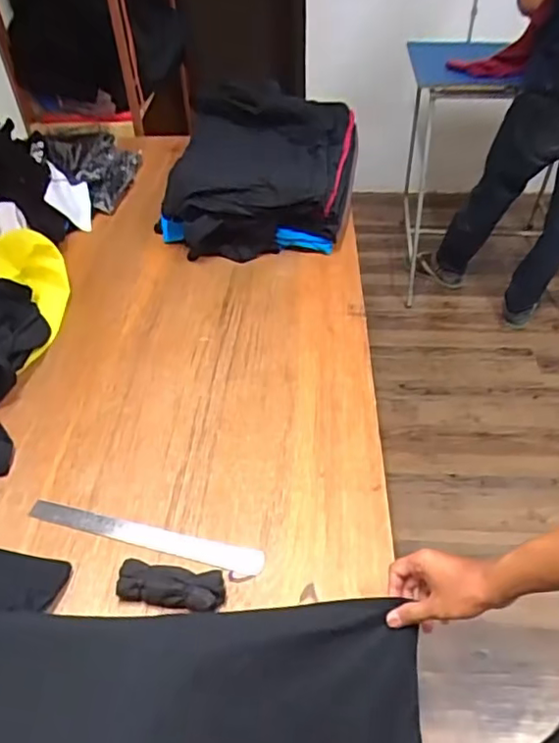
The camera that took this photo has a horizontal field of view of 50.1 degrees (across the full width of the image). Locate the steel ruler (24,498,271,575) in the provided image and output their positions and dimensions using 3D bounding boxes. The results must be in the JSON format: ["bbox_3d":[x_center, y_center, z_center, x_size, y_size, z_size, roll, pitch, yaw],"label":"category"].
[{"bbox_3d":[-0.178,0.216,0.785,0.321,0.005,0.035,10,45,11],"label":"steel ruler"}]

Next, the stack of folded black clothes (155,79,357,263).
[{"bbox_3d":[-0.031,-0.462,1.333,0.367,0.179,0.516,7,44,7],"label":"stack of folded black clothes"}]

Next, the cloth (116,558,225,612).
[{"bbox_3d":[-0.129,0.256,0.719,0.124,0.031,0.050,7,44,7],"label":"cloth"}]

